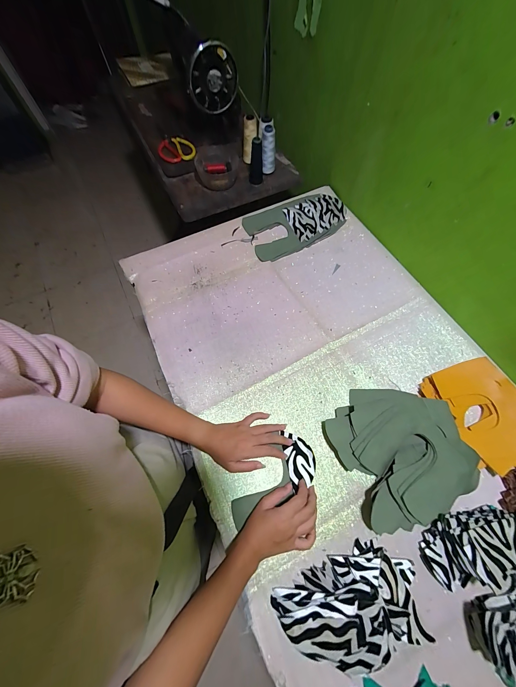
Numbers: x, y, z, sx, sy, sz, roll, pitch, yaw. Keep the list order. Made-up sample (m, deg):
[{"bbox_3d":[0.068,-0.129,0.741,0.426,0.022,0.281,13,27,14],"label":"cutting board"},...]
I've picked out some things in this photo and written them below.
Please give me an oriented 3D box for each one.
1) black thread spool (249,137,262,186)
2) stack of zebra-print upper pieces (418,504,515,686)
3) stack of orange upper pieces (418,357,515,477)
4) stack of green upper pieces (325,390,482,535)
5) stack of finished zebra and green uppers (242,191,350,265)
[{"bbox_3d":[-0.006,-0.503,0.700,0.039,0.096,0.047,0,66,-1],"label":"black thread spool"},{"bbox_3d":[0.356,0.332,0.360,0.174,0.061,0.178,-22,68,-10],"label":"stack of zebra-print upper pieces"},{"bbox_3d":[0.415,0.129,0.470,0.162,0.037,0.190,-20,68,-9],"label":"stack of orange upper pieces"},{"bbox_3d":[0.243,0.178,0.440,0.201,0.056,0.221,-21,68,-10],"label":"stack of green upper pieces"},{"bbox_3d":[0.108,-0.321,0.676,0.280,0.024,0.151,-24,69,-11],"label":"stack of finished zebra and green uppers"}]

